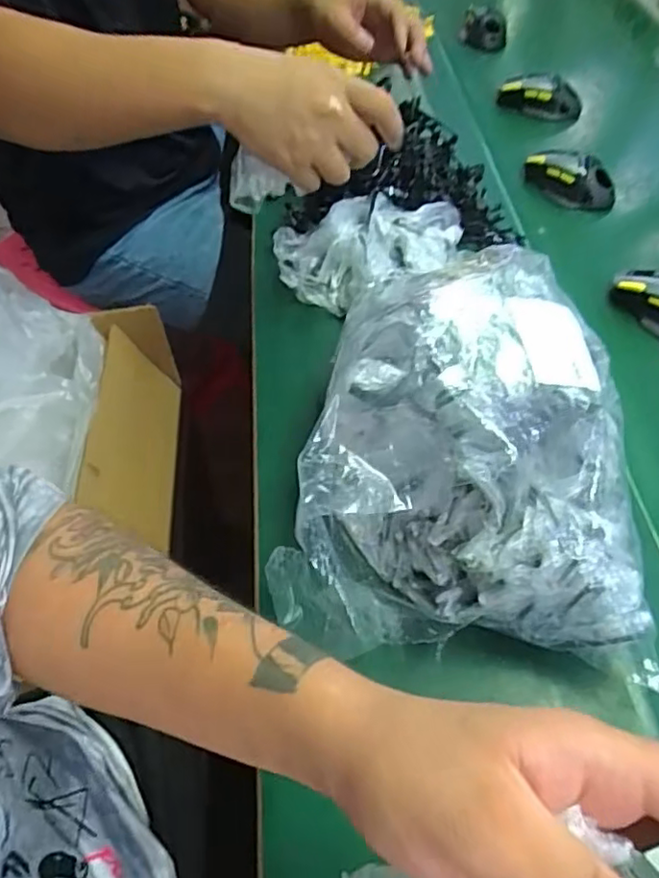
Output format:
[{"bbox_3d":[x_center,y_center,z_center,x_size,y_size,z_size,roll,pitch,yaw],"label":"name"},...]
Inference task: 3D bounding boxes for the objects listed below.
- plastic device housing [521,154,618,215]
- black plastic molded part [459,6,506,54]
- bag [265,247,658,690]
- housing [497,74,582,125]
[{"bbox_3d":[0.269,-0.296,0.706,0.041,0.049,0.107,-36,61,-25],"label":"plastic device housing"},{"bbox_3d":[0.228,-0.606,0.918,0.067,0.053,0.036,16,54,11],"label":"black plastic molded part"},{"bbox_3d":[0.095,0.002,0.431,0.235,0.149,0.262,7,53,4],"label":"bag"},{"bbox_3d":[0.274,-0.442,0.807,0.105,0.056,0.029,14,54,10],"label":"housing"}]

